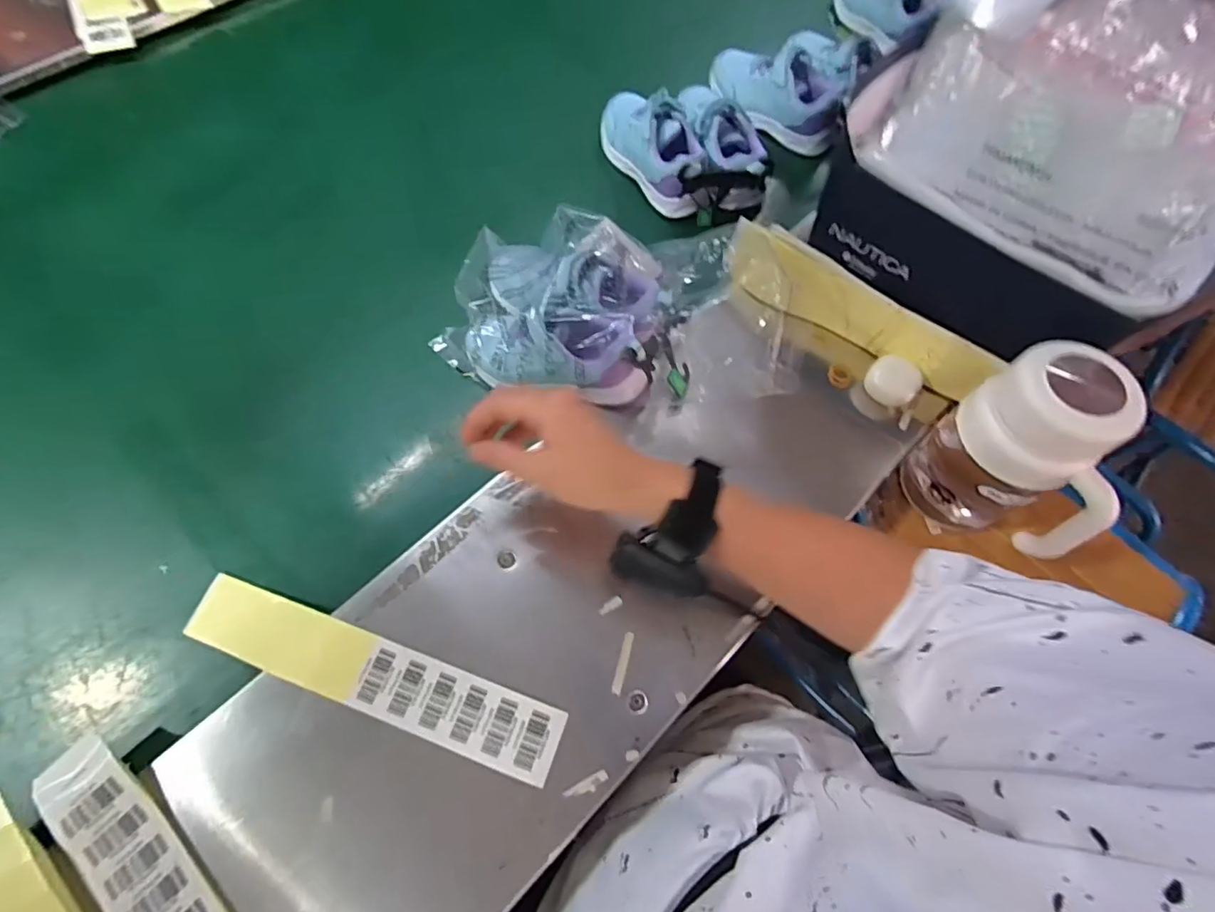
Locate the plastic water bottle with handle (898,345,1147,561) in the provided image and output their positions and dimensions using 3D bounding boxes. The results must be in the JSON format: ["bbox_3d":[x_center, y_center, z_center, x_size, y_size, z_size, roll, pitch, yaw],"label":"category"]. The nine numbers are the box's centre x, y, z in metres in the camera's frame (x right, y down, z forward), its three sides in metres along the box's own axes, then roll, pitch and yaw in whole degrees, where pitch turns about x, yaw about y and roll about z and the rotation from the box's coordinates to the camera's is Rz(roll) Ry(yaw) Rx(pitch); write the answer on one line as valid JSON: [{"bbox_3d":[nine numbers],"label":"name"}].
[{"bbox_3d":[0.358,0.011,0.476,0.084,0.188,0.143,-19,68,-10],"label":"plastic water bottle with handle"}]

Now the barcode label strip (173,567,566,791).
[{"bbox_3d":[-0.184,0.167,0.426,0.310,0.020,0.052,20,66,6],"label":"barcode label strip"}]

